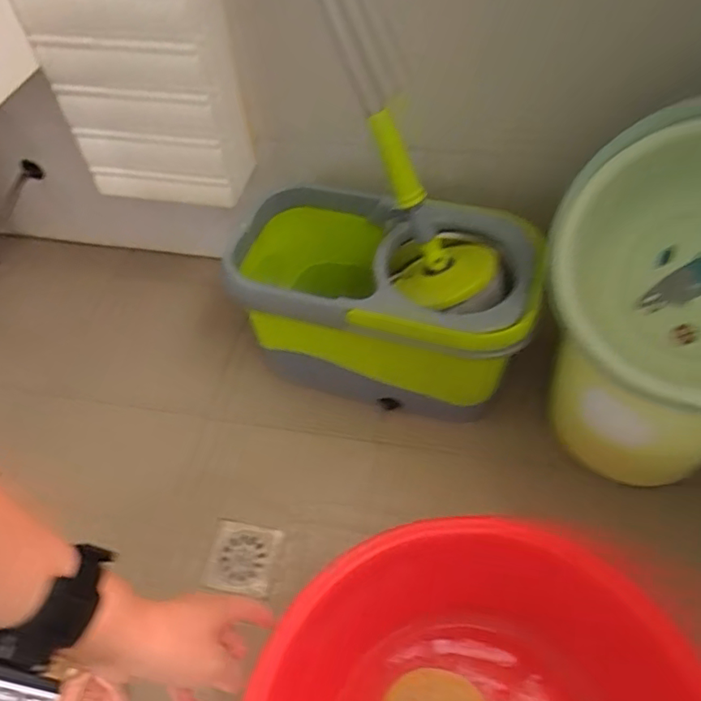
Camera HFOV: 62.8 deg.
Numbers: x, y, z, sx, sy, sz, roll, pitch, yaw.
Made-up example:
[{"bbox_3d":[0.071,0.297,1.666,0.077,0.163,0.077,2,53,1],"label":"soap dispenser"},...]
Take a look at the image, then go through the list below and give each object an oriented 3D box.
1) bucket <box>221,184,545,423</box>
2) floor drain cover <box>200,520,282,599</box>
[{"bbox_3d":[0.018,-0.085,0.939,0.516,0.278,0.263,13,54,13],"label":"bucket"},{"bbox_3d":[-0.154,0.296,0.822,0.098,0.006,0.093,7,52,9],"label":"floor drain cover"}]

